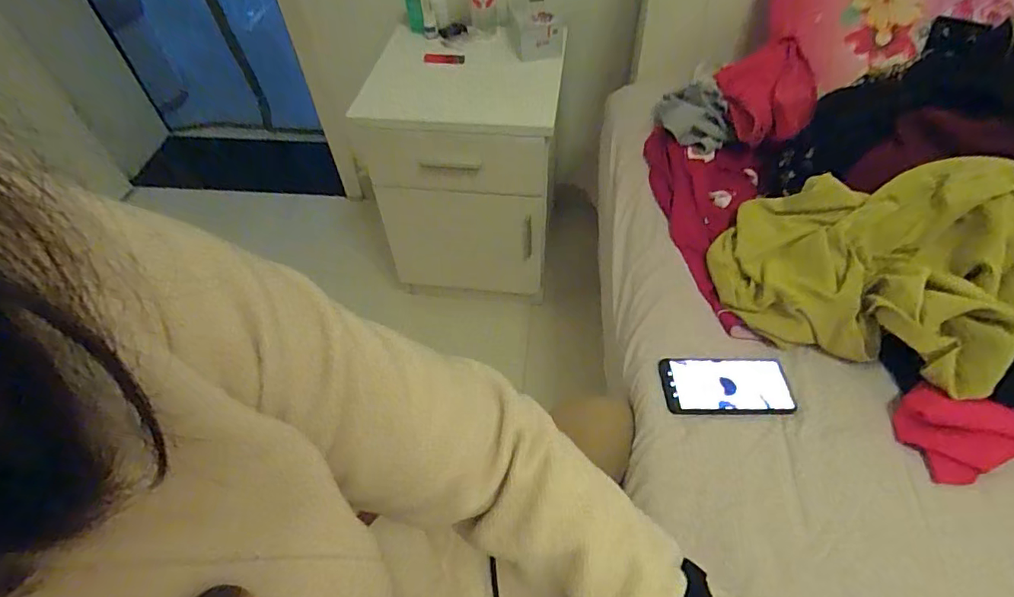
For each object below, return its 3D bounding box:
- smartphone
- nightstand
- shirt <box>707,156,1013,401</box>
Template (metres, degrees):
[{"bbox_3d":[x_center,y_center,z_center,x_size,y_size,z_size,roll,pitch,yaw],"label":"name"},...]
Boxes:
[{"bbox_3d":[0.282,0.111,0.677,0.162,0.014,0.079,-3,52,0],"label":"smartphone"},{"bbox_3d":[-0.077,-0.275,1.219,0.385,0.514,0.315,9,53,9],"label":"nightstand"},{"bbox_3d":[0.506,-0.047,0.675,0.423,0.164,0.250,25,57,20],"label":"shirt"}]

